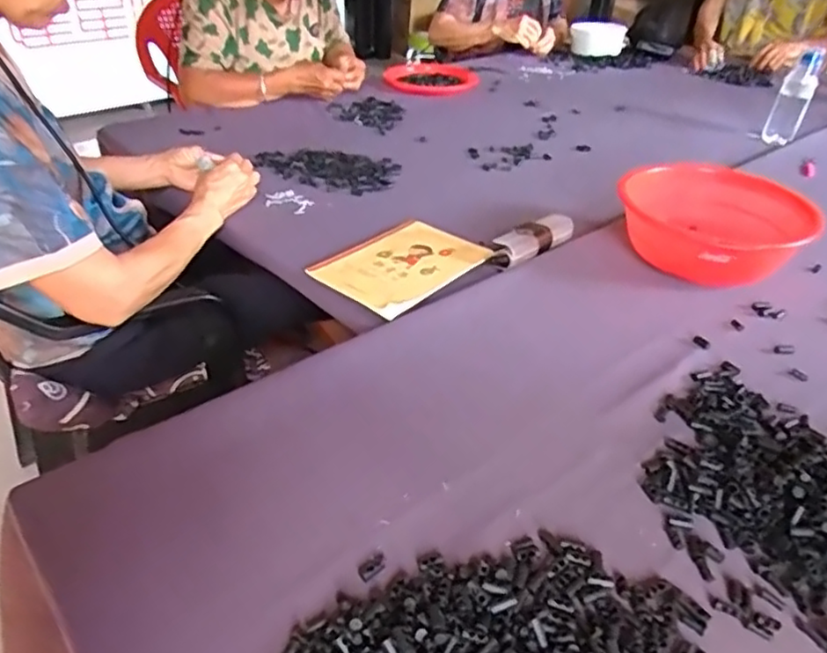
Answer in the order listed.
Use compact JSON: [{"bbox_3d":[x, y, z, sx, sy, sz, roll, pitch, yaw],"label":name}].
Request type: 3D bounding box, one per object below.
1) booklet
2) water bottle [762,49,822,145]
[{"bbox_3d":[-0.019,-0.083,0.819,0.160,0.011,0.217,26,41,33],"label":"booklet"},{"bbox_3d":[0.788,-0.475,1.309,0.066,0.160,0.055,23,39,25],"label":"water bottle"}]

